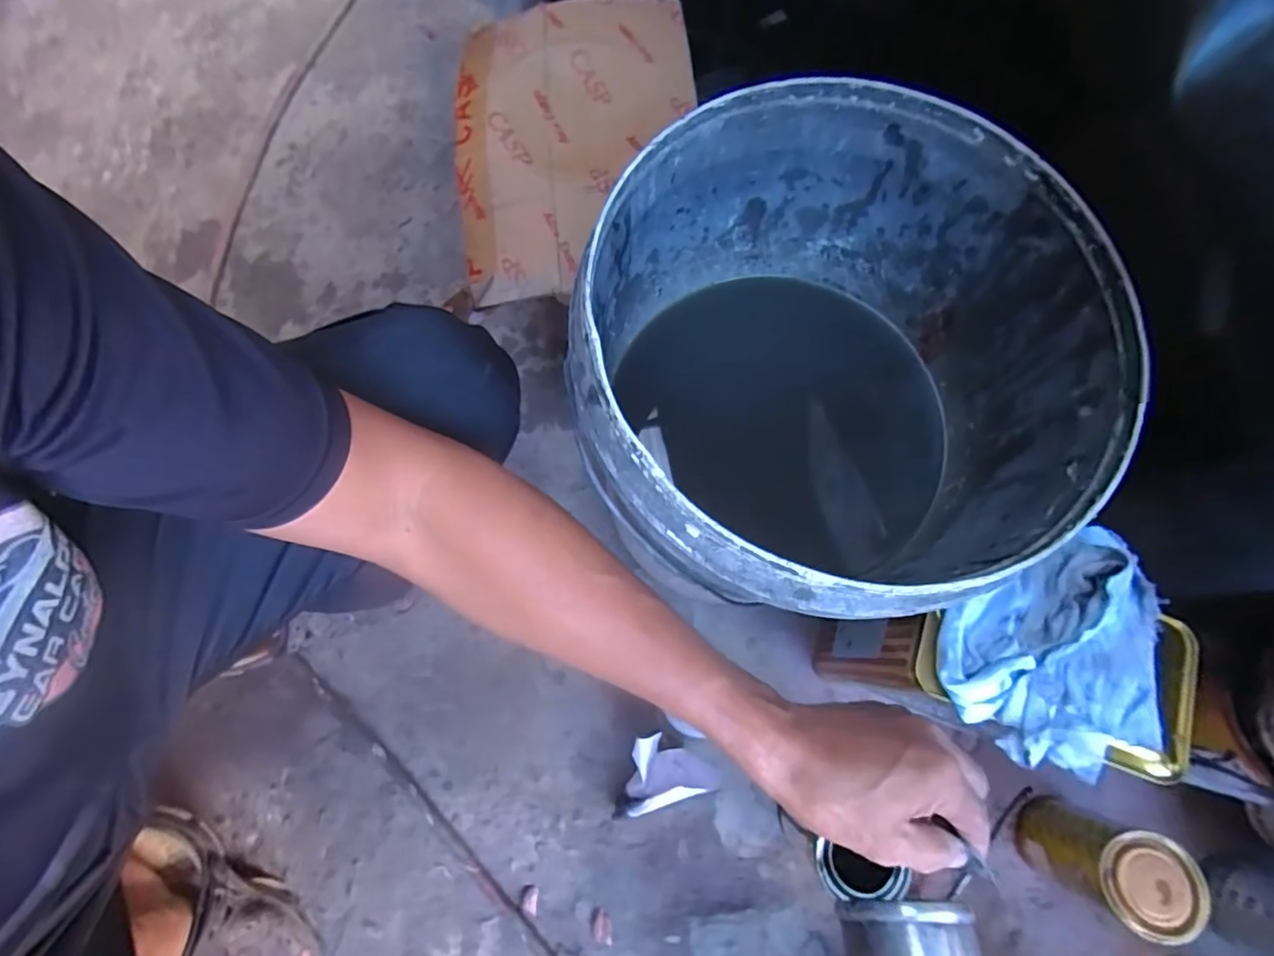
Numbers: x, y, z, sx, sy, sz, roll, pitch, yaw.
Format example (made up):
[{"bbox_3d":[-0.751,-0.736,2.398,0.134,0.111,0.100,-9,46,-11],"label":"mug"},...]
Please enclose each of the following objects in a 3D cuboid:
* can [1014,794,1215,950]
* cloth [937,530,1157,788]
[{"bbox_3d":[0.401,0.333,0.503,0.065,0.142,0.068,0,74,2],"label":"can"},{"bbox_3d":[0.271,0.115,0.368,0.146,0.062,0.134,-28,75,-6],"label":"cloth"}]

